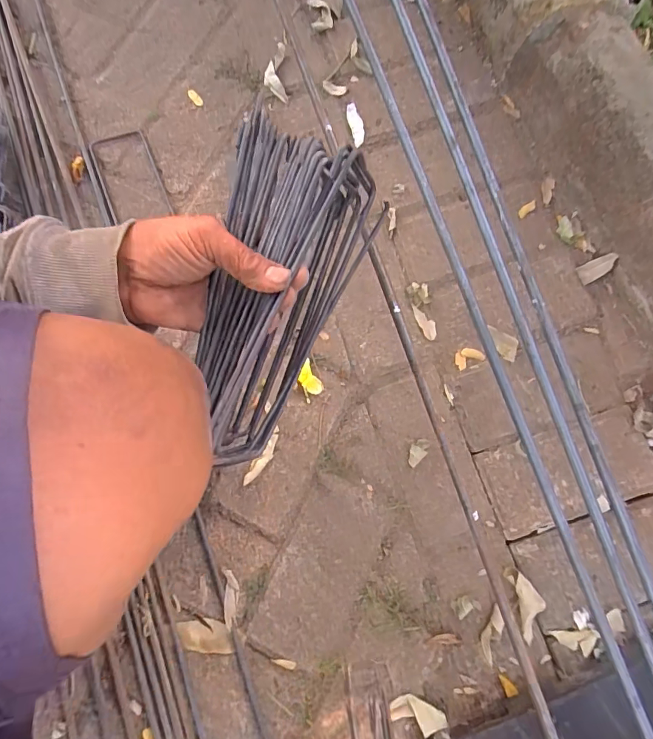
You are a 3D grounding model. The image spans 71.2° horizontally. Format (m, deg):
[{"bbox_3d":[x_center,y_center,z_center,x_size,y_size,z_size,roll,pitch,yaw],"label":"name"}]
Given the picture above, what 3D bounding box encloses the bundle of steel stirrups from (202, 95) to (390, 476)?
[{"bbox_3d":[-0.041,-0.056,0.364,0.111,0.084,0.253,17,95,5],"label":"bundle of steel stirrups"}]

